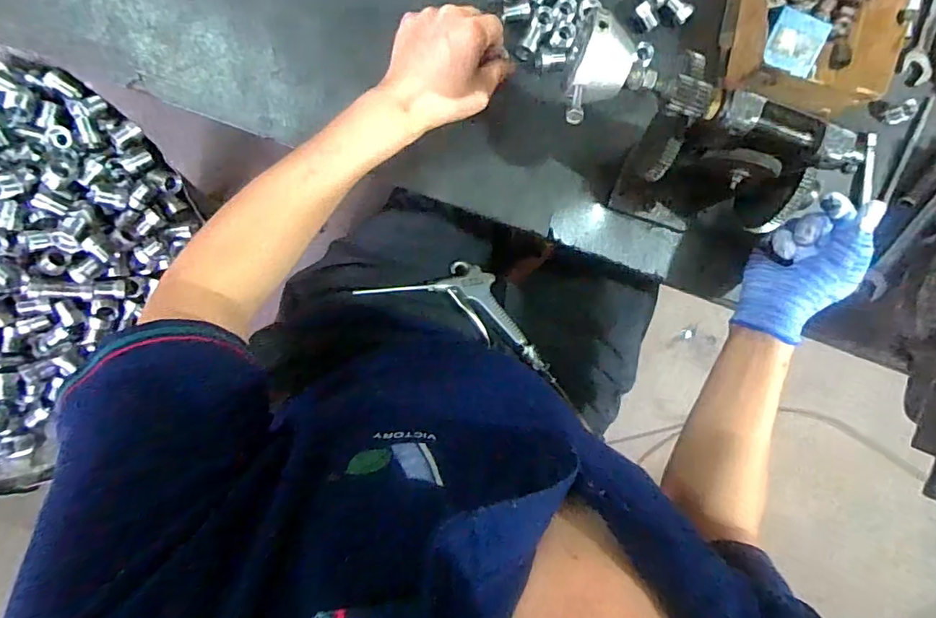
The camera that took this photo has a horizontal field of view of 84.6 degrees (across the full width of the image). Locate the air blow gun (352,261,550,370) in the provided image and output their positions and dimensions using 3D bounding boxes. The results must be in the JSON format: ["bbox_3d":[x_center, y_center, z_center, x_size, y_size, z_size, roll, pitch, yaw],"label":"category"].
[{"bbox_3d":[-0.003,-0.006,0.610,0.229,0.027,0.093,24,61,-8],"label":"air blow gun"}]

